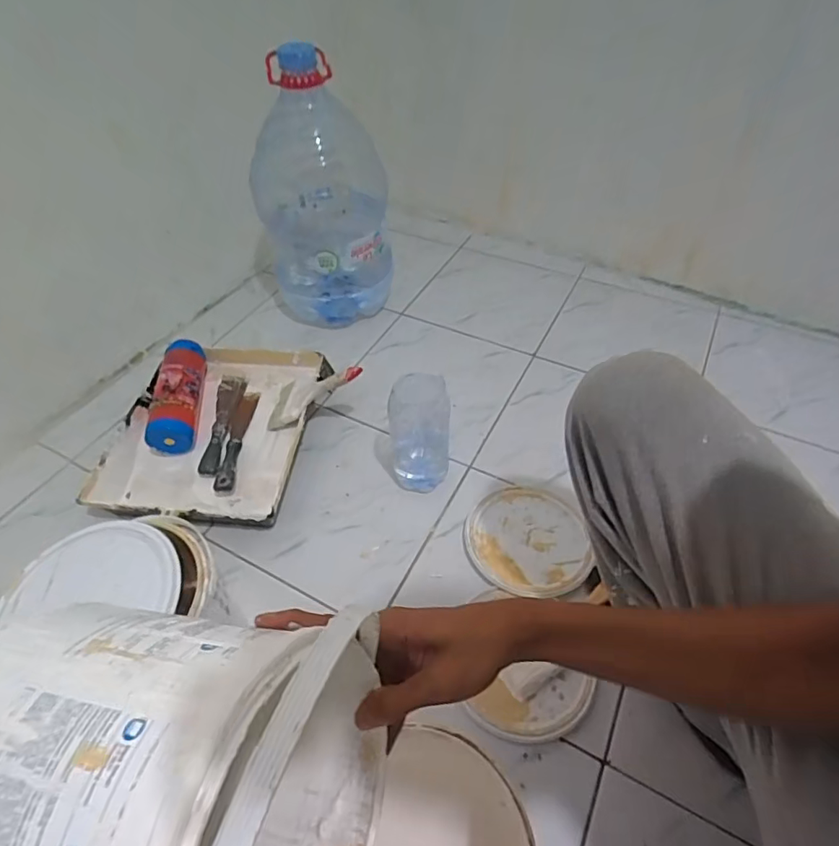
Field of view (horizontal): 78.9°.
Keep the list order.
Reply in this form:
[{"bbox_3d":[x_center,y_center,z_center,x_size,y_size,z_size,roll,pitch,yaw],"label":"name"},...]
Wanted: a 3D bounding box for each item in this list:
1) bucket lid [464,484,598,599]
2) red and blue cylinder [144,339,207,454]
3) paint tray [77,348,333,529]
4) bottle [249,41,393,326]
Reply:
[{"bbox_3d":[0.154,0.165,0.737,0.172,0.020,0.171,0,49,0],"label":"bucket lid"},{"bbox_3d":[-0.402,-0.051,0.853,0.067,0.066,0.198,-5,50,-4],"label":"red and blue cylinder"},{"bbox_3d":[-0.317,0.015,0.840,0.307,0.066,0.340,5,50,5],"label":"paint tray"},{"bbox_3d":[-0.179,-0.418,0.963,0.251,0.441,0.236,-8,50,-6],"label":"bottle"}]

